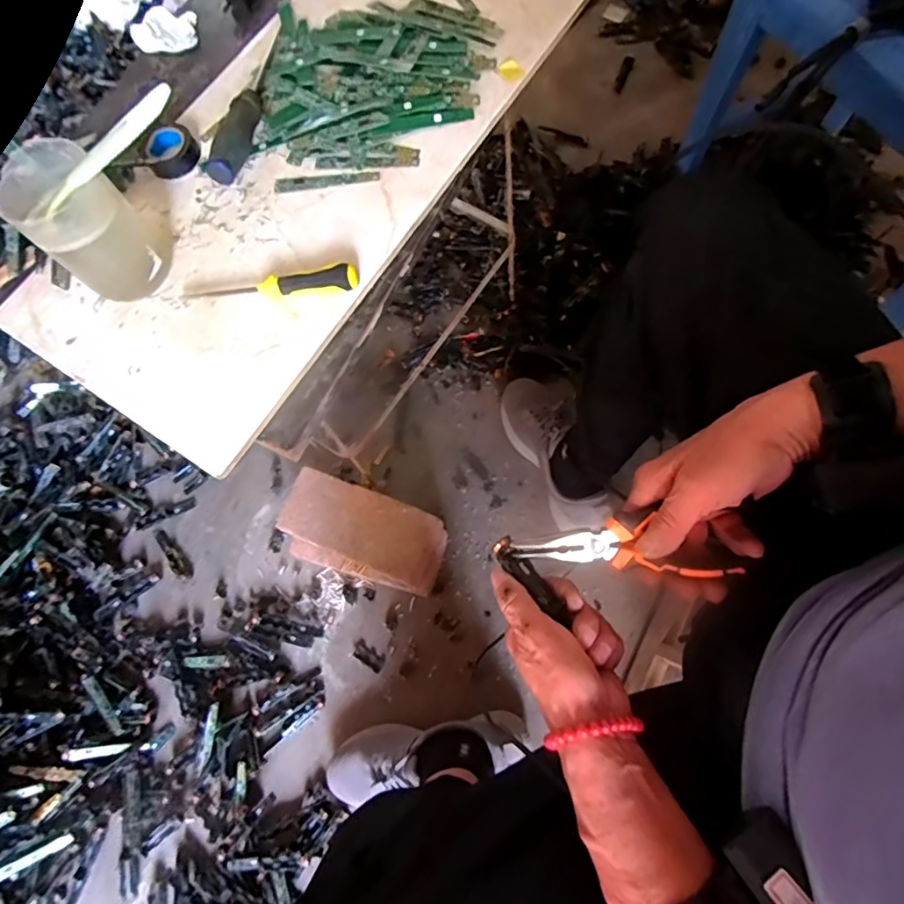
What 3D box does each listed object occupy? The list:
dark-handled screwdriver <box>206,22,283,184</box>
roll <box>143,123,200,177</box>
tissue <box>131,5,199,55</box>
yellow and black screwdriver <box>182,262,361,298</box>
[{"bbox_3d":[-0.196,-0.345,0.529,0.029,0.032,0.205,4,70,9],"label":"dark-handled screwdriver"},{"bbox_3d":[-0.273,-0.294,0.528,0.052,0.020,0.052,-3,69,7],"label":"roll"},{"bbox_3d":[-0.318,-0.466,0.600,0.068,0.023,0.045,-10,68,4],"label":"tissue"},{"bbox_3d":[-0.154,-0.141,0.457,0.152,0.025,0.019,-1,69,7],"label":"yellow and black screwdriver"}]

